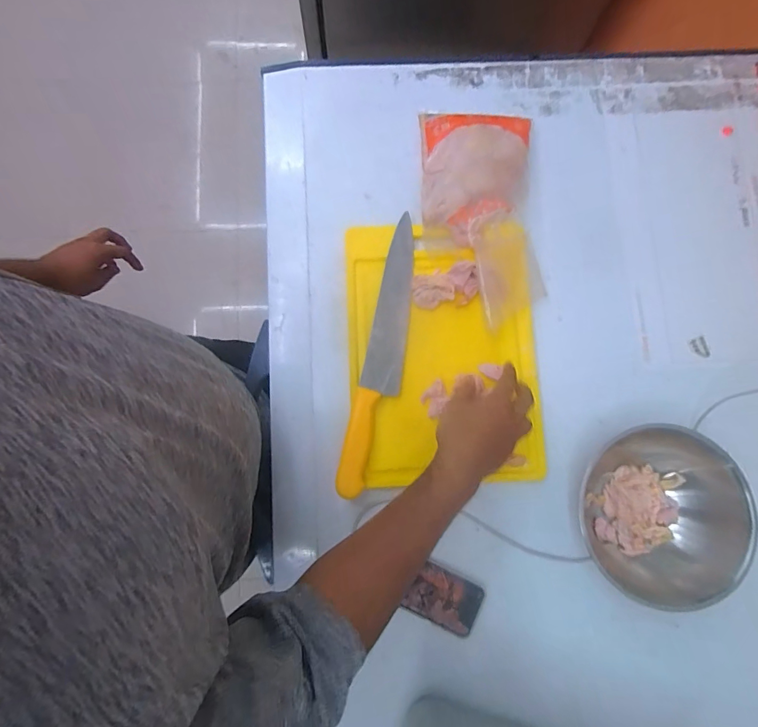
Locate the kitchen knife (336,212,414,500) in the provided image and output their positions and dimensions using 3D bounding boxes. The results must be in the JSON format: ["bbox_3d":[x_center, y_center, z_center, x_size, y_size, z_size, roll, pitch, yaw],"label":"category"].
[{"bbox_3d":[0.008,-0.012,0.521,0.051,0.019,0.358,13,82,0],"label":"kitchen knife"}]

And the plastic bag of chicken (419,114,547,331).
[{"bbox_3d":[0.136,-0.206,0.533,0.149,0.078,0.301,-2,82,-2],"label":"plastic bag of chicken"}]

